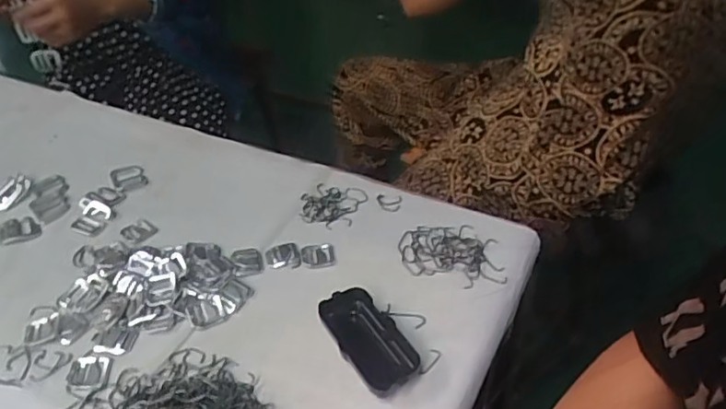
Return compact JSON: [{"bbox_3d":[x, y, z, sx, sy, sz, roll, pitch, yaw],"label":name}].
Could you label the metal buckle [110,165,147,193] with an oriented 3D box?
[{"bbox_3d":[-0.299,-0.035,0.740,0.039,0.004,0.045,-25,46,-21],"label":"metal buckle"}]

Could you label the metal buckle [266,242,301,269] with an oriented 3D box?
[{"bbox_3d":[-0.086,0.055,0.623,0.037,0.004,0.034,-6,42,-2],"label":"metal buckle"}]

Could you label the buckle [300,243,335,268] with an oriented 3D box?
[{"bbox_3d":[-0.048,0.055,0.621,0.036,0.004,0.030,-2,42,2],"label":"buckle"}]

